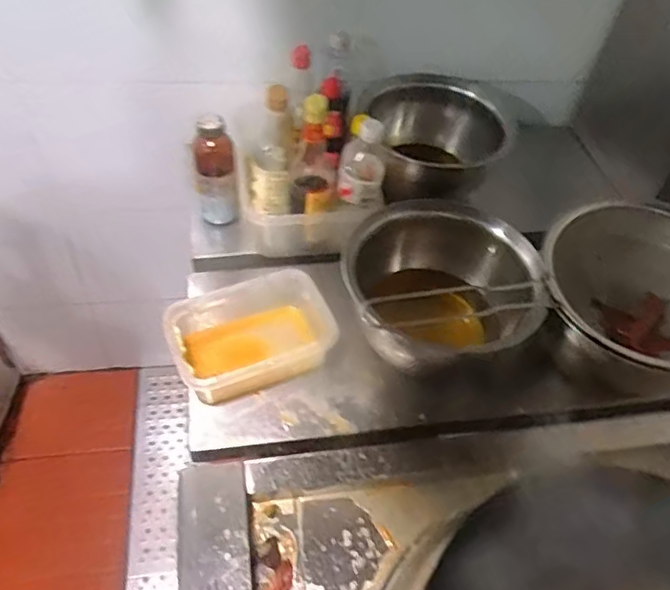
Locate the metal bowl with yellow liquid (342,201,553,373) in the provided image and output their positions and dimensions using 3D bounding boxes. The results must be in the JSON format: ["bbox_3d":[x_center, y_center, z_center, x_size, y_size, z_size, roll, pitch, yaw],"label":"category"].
[{"bbox_3d":[0.143,-0.008,0.817,0.241,0.140,0.233,3,49,-4],"label":"metal bowl with yellow liquid"}]

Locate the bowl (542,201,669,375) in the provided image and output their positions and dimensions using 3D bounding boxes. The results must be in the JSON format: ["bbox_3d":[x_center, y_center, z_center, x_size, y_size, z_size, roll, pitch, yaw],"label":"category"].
[{"bbox_3d":[0.396,0.009,0.807,0.227,0.132,0.266,-35,61,-30],"label":"bowl"}]

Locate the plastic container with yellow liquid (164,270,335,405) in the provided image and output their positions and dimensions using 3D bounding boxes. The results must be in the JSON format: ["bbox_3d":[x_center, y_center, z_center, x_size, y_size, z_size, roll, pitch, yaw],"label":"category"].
[{"bbox_3d":[-0.109,0.051,0.824,0.221,0.082,0.150,-19,54,-21],"label":"plastic container with yellow liquid"}]

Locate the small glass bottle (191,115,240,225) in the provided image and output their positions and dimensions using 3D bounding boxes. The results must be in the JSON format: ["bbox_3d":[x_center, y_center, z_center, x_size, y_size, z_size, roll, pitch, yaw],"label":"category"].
[{"bbox_3d":[-0.186,-0.190,0.947,0.057,0.187,0.067,-8,51,-13],"label":"small glass bottle"}]

